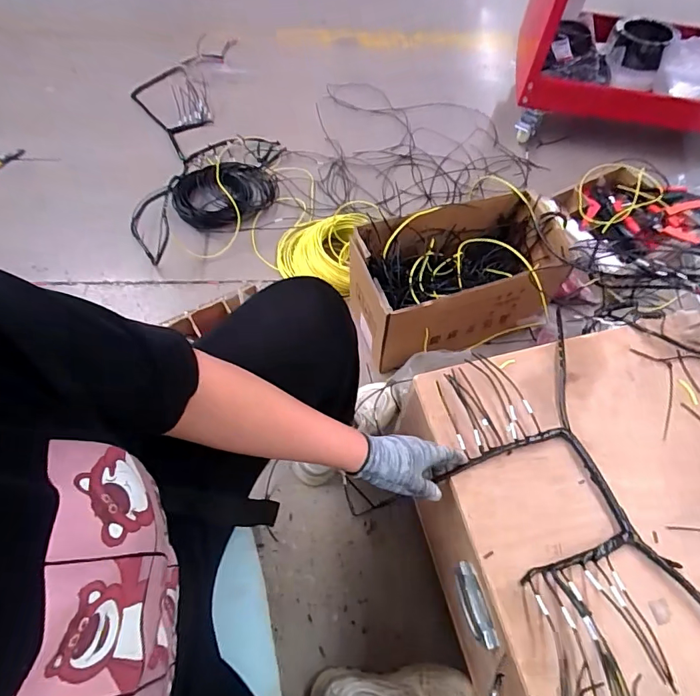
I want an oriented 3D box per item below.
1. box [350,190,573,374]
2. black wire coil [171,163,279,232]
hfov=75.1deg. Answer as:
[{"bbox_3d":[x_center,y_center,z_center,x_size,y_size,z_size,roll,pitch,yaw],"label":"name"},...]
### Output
[{"bbox_3d":[0.217,-0.124,0.963,0.399,0.239,0.239,-15,63,-9],"label":"box"},{"bbox_3d":[-0.328,-0.408,1.220,0.266,0.056,0.194,-28,66,-16],"label":"black wire coil"}]

